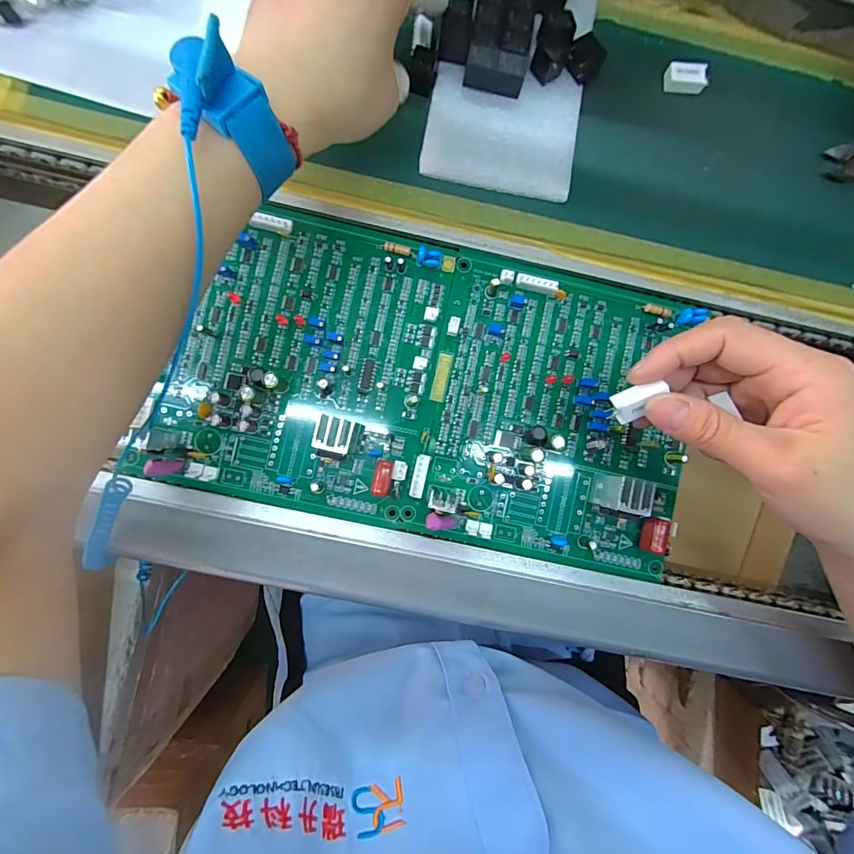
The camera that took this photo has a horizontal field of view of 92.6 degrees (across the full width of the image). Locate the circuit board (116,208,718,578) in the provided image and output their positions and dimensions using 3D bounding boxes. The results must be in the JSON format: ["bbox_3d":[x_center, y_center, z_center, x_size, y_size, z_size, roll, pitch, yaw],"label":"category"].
[{"bbox_3d":[0.006,-0.027,0.264,0.327,0.017,0.183,12,87,-2],"label":"circuit board"}]

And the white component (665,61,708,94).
[{"bbox_3d":[0.176,-0.237,0.278,0.027,0.012,0.015,4,87,-2],"label":"white component"}]

